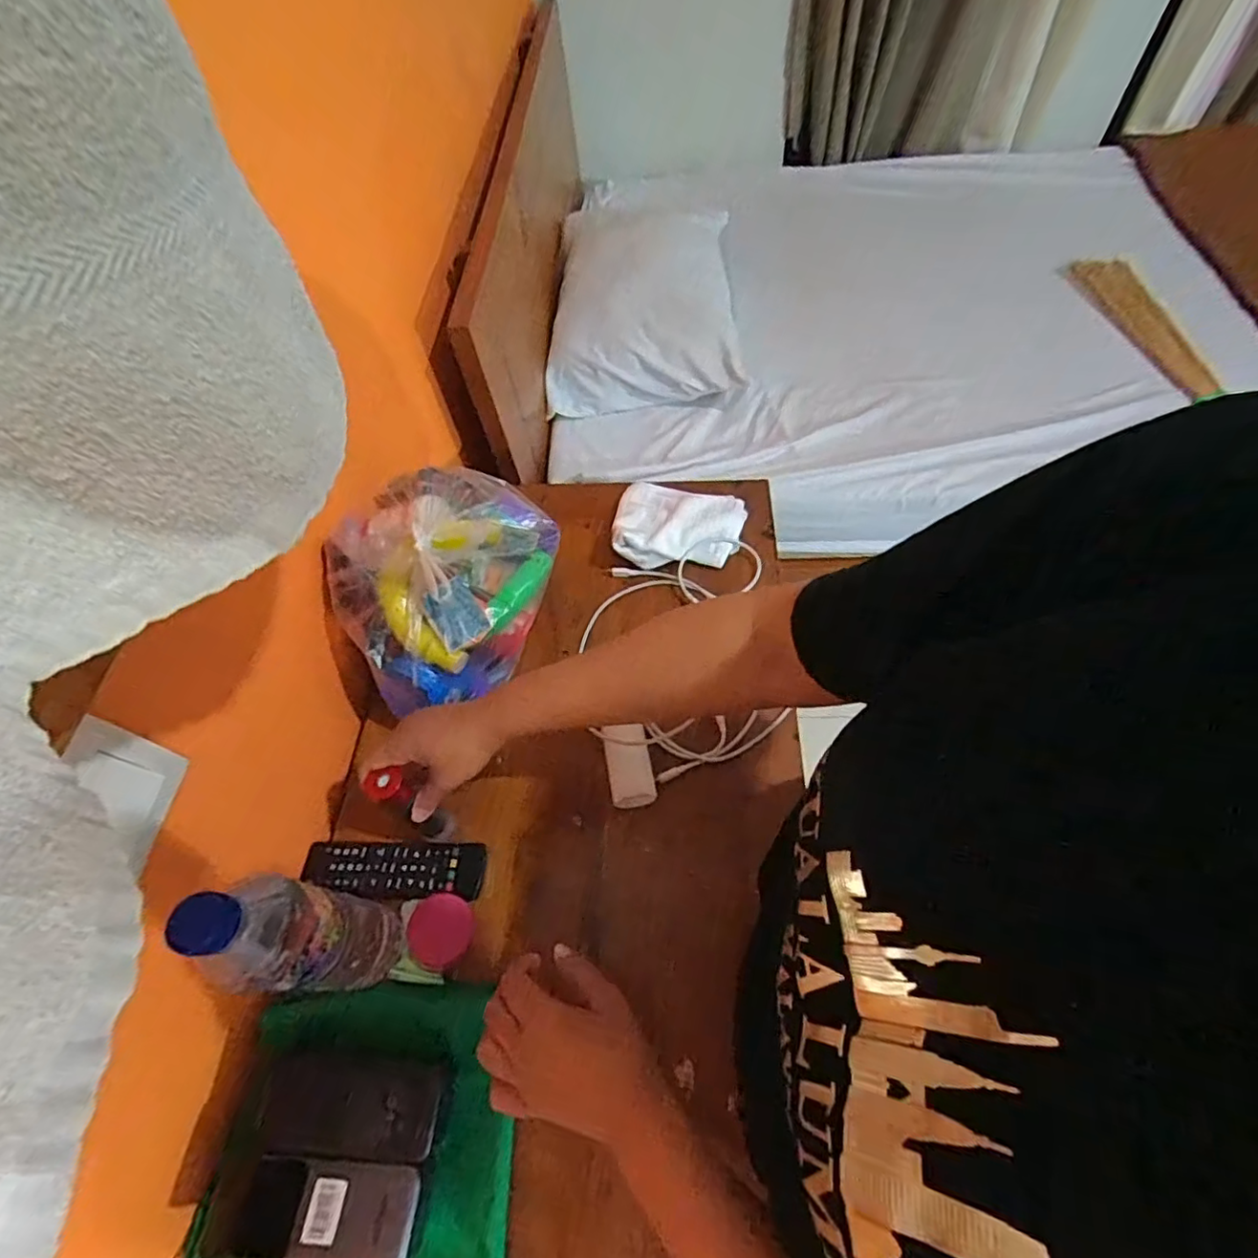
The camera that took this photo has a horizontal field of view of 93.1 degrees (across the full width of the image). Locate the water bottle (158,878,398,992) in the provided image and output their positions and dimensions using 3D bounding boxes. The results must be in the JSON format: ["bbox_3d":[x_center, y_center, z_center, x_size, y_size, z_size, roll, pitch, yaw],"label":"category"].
[{"bbox_3d":[-0.220,0.211,0.412,0.053,0.206,0.066,0,59,5],"label":"water bottle"}]

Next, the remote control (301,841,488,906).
[{"bbox_3d":[-0.212,0.215,0.531,0.170,0.016,0.048,0,59,5],"label":"remote control"}]

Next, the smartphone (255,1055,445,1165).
[{"bbox_3d":[-0.194,0.337,0.419,0.116,0.007,0.051,11,46,-6],"label":"smartphone"}]

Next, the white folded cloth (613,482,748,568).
[{"bbox_3d":[0.060,-0.129,0.698,0.146,0.043,0.117,4,59,7],"label":"white folded cloth"}]

